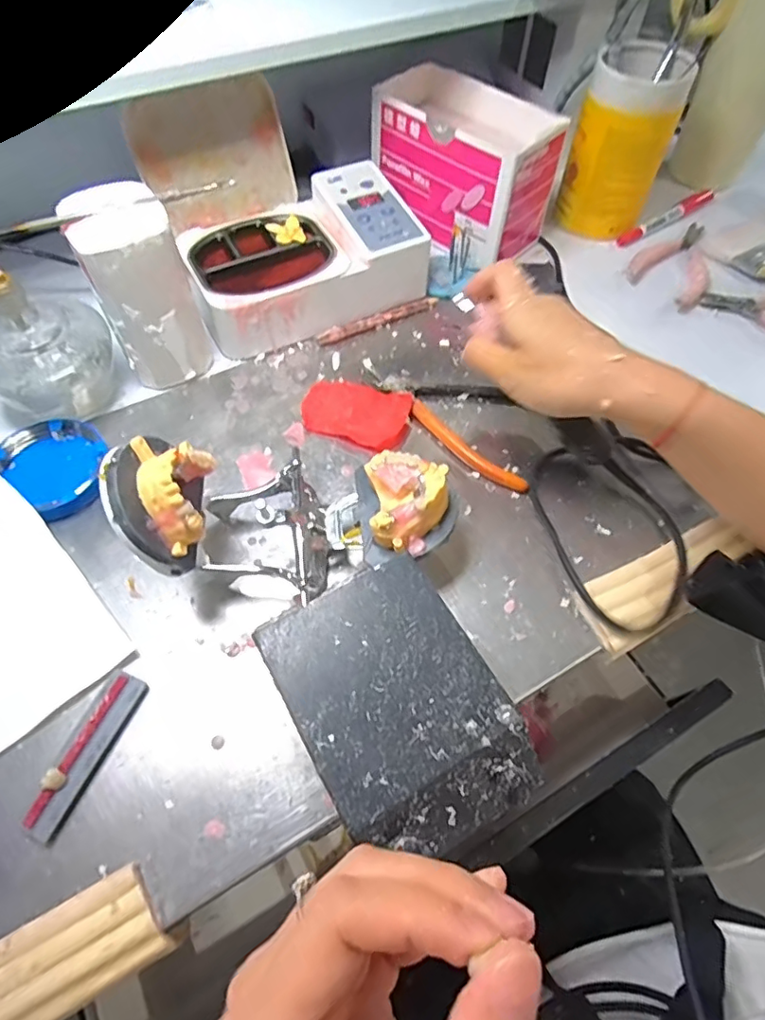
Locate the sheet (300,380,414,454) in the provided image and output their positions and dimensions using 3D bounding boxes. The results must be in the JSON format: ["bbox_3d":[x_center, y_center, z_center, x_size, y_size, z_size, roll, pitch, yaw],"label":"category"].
[{"bbox_3d":[-0.021,-0.074,0.417,0.083,0.010,0.056,18,61,9],"label":"sheet"}]

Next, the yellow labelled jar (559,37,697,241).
[{"bbox_3d":[0.219,-0.339,0.502,0.080,0.127,0.081,18,61,9],"label":"yellow labelled jar"}]

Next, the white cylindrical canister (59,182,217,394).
[{"bbox_3d":[-0.167,-0.152,0.388,0.060,0.127,0.056,0,60,-1],"label":"white cylindrical canister"}]

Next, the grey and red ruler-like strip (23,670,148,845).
[{"bbox_3d":[-0.156,0.127,0.286,0.022,0.011,0.082,18,61,9],"label":"grey and red ruler-like strip"}]

